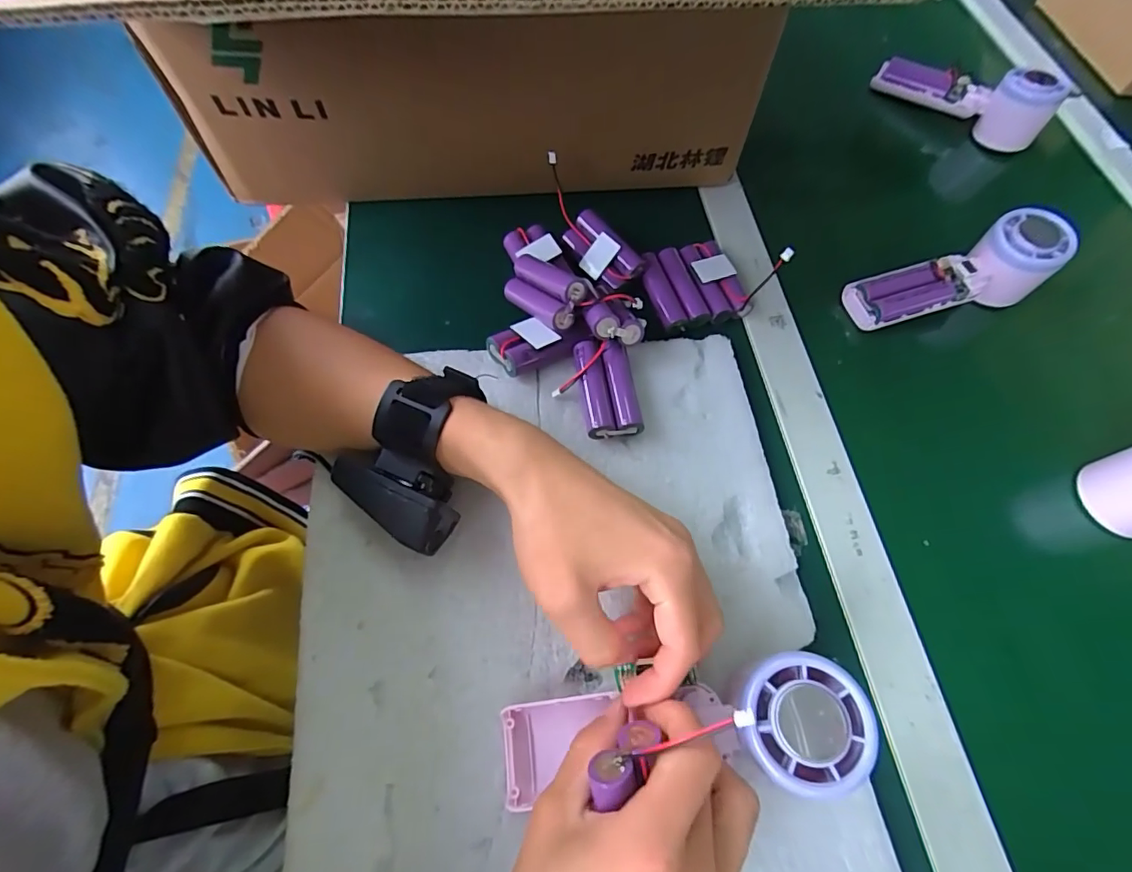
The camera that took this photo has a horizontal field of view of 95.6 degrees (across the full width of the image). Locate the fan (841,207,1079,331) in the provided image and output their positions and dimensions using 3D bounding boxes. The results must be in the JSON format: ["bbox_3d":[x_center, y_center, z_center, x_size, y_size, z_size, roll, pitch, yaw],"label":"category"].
[{"bbox_3d":[0.310,-0.129,0.401,0.169,0.057,0.050,-15,66,-10],"label":"fan"}]

